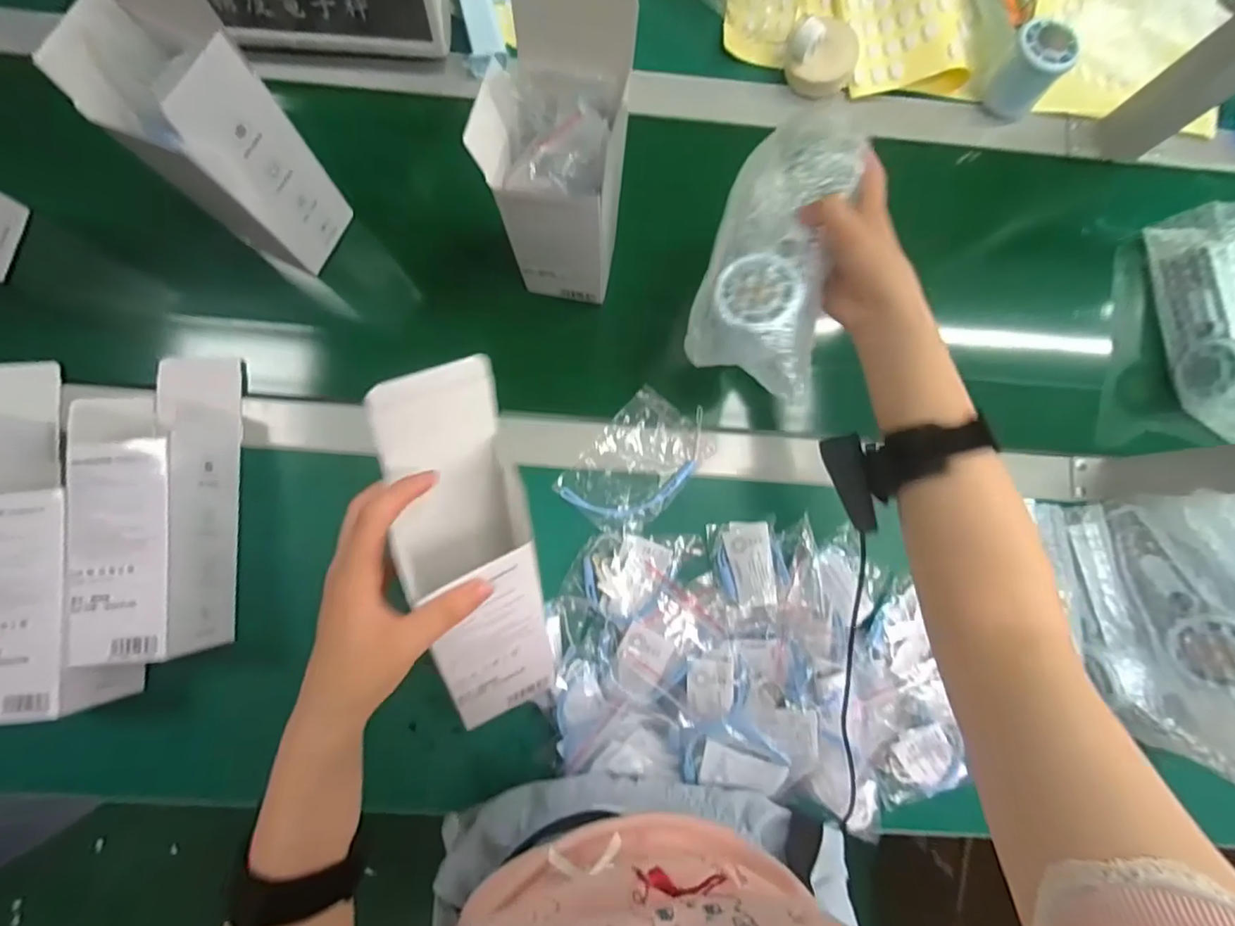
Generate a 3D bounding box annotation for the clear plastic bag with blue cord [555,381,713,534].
[{"bbox_3d":[0.017,0.001,0.506,0.085,0.010,0.129,42,84,2],"label":"clear plastic bag with blue cord"}]

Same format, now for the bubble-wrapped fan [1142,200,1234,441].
[{"bbox_3d":[0.545,-0.130,0.502,0.066,0.070,0.203,3,85,-2],"label":"bubble-wrapped fan"}]

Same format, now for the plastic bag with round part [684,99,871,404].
[{"bbox_3d":[0.114,-0.157,0.395,0.085,0.042,0.207,17,83,-1],"label":"plastic bag with round part"}]

